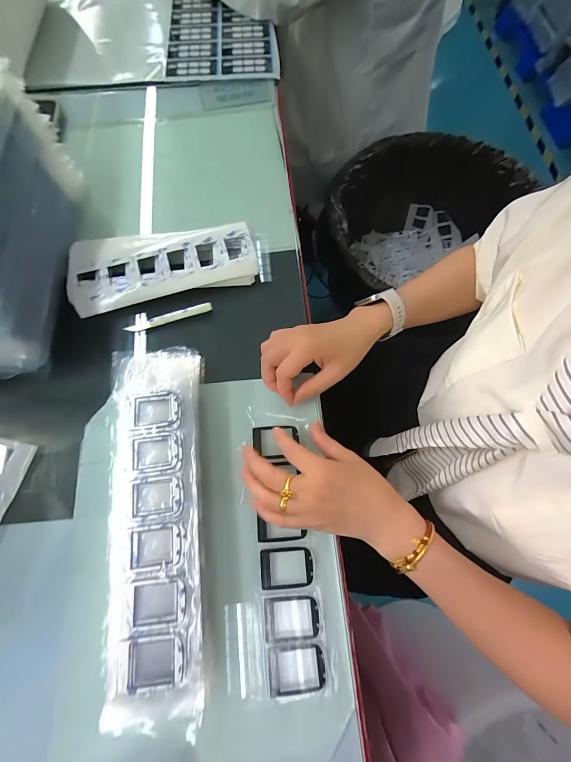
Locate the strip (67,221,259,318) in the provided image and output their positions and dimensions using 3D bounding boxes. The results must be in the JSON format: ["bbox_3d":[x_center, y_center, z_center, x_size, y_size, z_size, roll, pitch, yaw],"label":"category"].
[{"bbox_3d":[-0.161,-0.151,0.408,0.240,0.024,0.109,-11,72,-3],"label":"strip"}]

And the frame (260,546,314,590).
[{"bbox_3d":[0.002,0.185,0.307,0.052,0.005,0.036,-6,66,-2],"label":"frame"}]

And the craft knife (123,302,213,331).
[{"bbox_3d":[-0.148,-0.080,0.391,0.109,0.006,0.012,-18,72,-5],"label":"craft knife"}]

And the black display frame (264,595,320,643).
[{"bbox_3d":[0.006,0.223,0.290,0.051,0.004,0.036,-4,71,-1],"label":"black display frame"}]

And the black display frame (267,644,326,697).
[{"bbox_3d":[0.010,0.261,0.279,0.051,0.004,0.036,-4,71,-1],"label":"black display frame"}]

